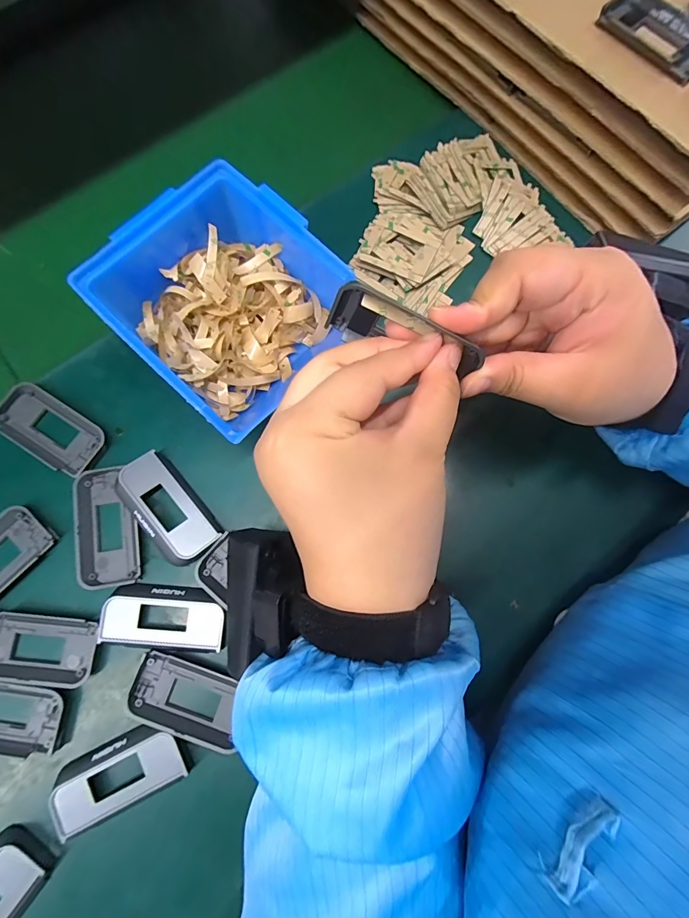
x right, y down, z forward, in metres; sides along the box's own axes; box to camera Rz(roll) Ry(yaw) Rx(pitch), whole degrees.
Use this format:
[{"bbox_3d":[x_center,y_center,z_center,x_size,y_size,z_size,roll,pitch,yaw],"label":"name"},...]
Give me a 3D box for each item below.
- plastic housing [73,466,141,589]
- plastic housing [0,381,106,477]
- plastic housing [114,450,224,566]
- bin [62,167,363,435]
[{"bbox_3d":[-0.154,0.043,0.250,0.035,0.008,0.075,-11,77,-3],"label":"plastic housing"},{"bbox_3d":[-0.199,-0.020,0.263,0.075,0.010,0.039,31,78,6],"label":"plastic housing"},{"bbox_3d":[-0.115,0.032,0.251,0.037,0.014,0.074,-41,81,-9],"label":"plastic housing"},{"bbox_3d":[-0.077,-0.100,0.254,0.133,0.065,0.122,40,80,8],"label":"bin"}]

